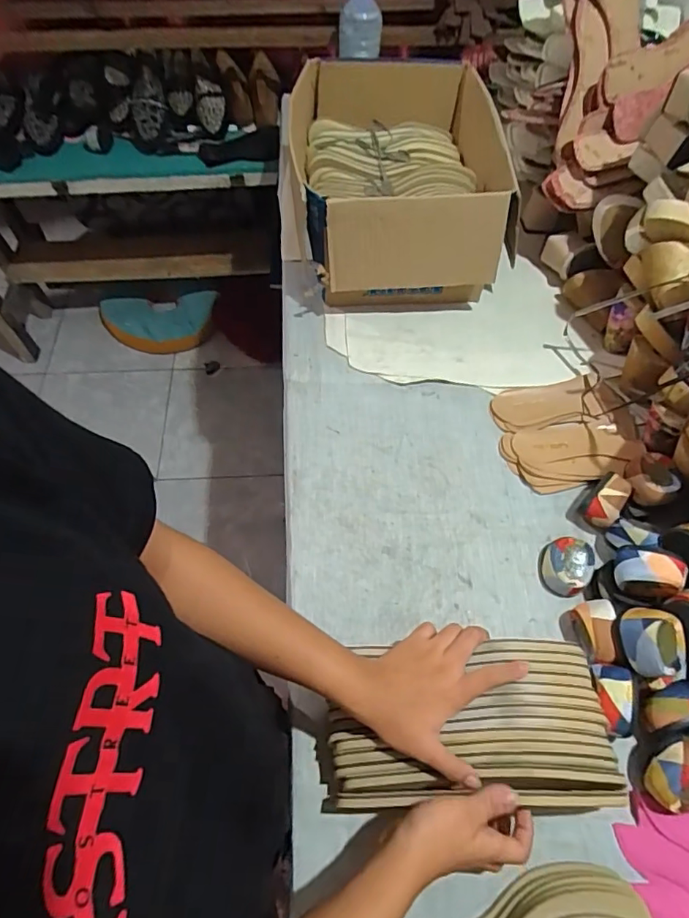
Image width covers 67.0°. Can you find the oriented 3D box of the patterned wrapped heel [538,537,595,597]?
[{"bbox_3d":[0.248,0.120,0.579,0.048,0.041,0.056,2,61,0],"label":"patterned wrapped heel"}]

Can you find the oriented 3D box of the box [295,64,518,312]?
[{"bbox_3d":[0.082,-0.423,0.807,0.311,0.187,0.375,-3,61,-3],"label":"box"}]

